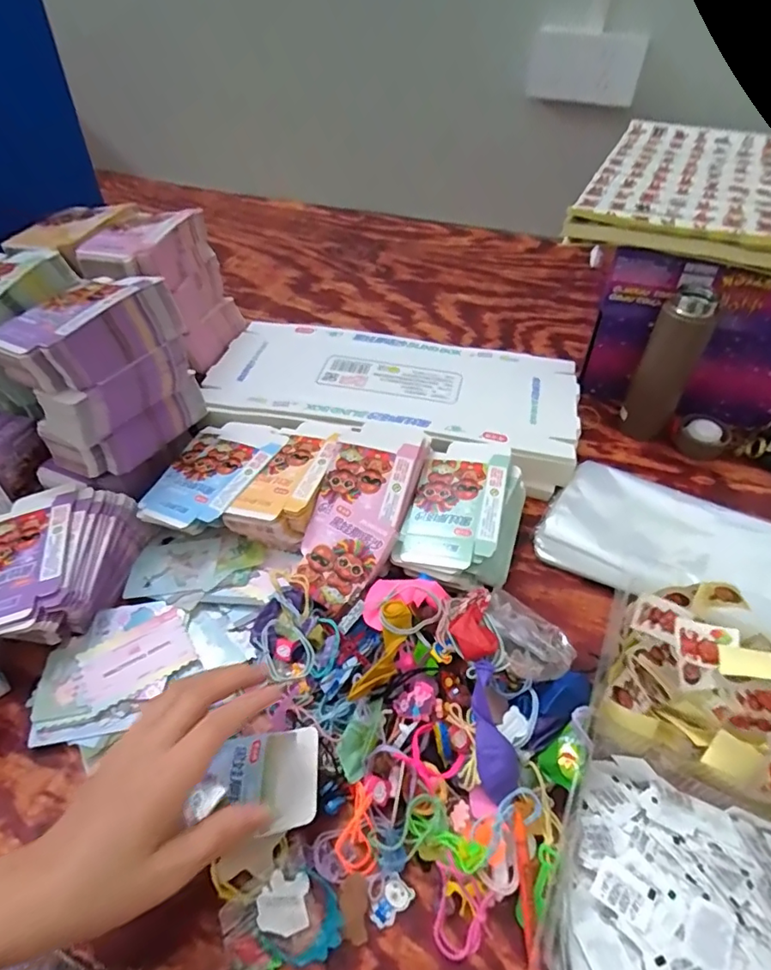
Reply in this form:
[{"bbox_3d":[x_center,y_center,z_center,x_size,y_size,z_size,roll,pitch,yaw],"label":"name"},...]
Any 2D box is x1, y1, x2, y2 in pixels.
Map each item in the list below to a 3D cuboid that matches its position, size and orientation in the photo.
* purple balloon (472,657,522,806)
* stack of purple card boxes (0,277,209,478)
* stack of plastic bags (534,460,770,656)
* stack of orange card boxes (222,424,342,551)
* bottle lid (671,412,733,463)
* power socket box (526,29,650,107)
[{"bbox_3d":[0.078,0.179,0.383,0.031,0.015,0.092,-7,71,-7],"label":"purple balloon"},{"bbox_3d":[-0.281,-0.111,0.533,0.090,0.157,0.156,28,53,23],"label":"stack of purple card boxes"},{"bbox_3d":[0.290,0.062,0.519,0.246,0.044,0.164,29,54,24],"label":"stack of plastic bags"},{"bbox_3d":[-0.097,-0.005,0.552,0.078,0.047,0.150,16,50,14],"label":"stack of orange card boxes"},{"bbox_3d":[0.385,-0.058,0.638,0.054,0.034,0.054,0,48,0],"label":"bottle lid"},{"bbox_3d":[0.334,-0.699,0.882,0.177,0.098,0.047,8,48,7],"label":"power socket box"}]

